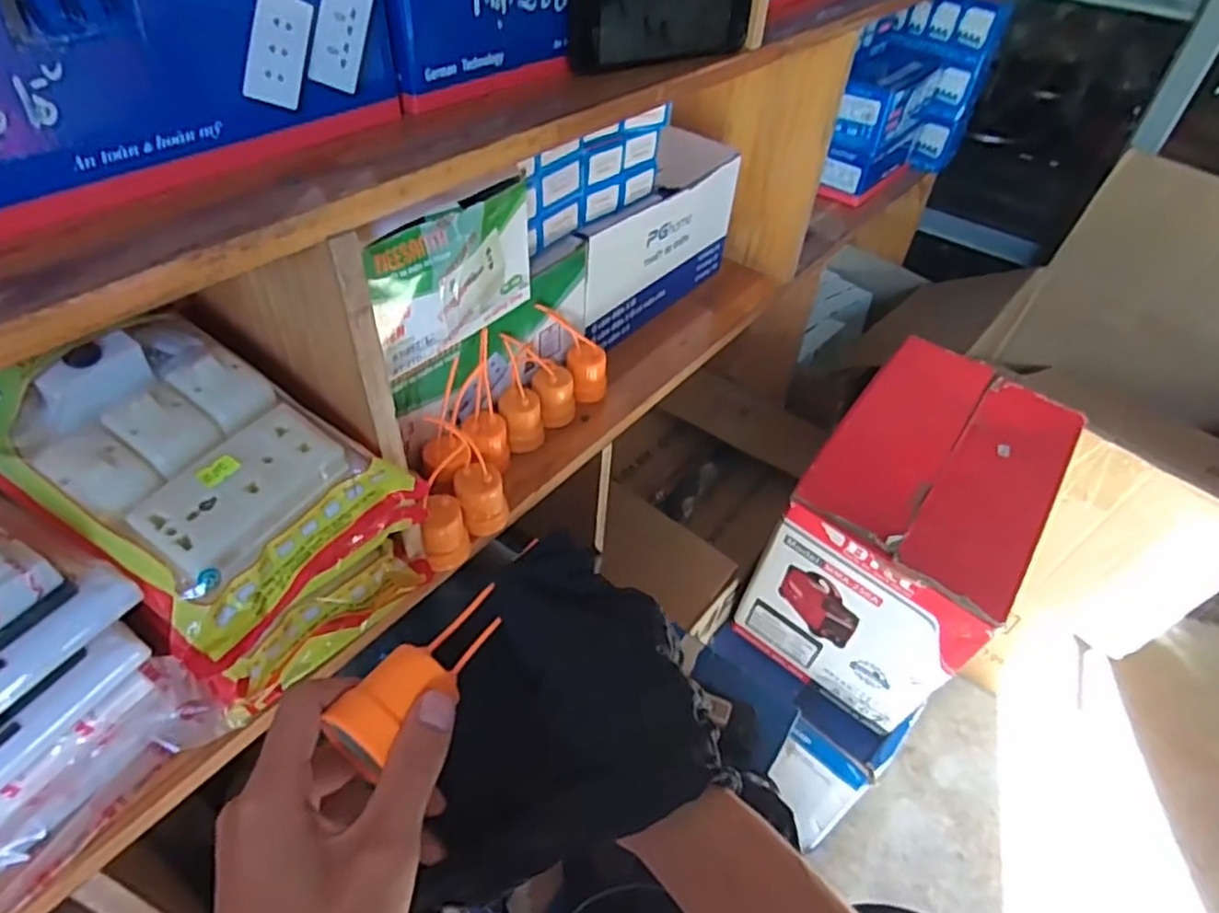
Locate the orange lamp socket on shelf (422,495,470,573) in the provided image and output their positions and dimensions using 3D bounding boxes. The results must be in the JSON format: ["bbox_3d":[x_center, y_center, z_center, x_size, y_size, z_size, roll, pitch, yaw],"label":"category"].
[{"bbox_3d":[-0.124,0.059,0.526,0.030,0.061,0.034,-4,45,-10],"label":"orange lamp socket on shelf"}]

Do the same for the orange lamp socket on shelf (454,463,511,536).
[{"bbox_3d":[-0.101,0.035,0.551,0.038,0.058,0.030,-8,46,-13],"label":"orange lamp socket on shelf"}]

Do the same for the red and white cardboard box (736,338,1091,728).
[{"bbox_3d":[0.374,0.090,0.874,0.224,0.274,0.366,30,50,23],"label":"red and white cardboard box"}]

